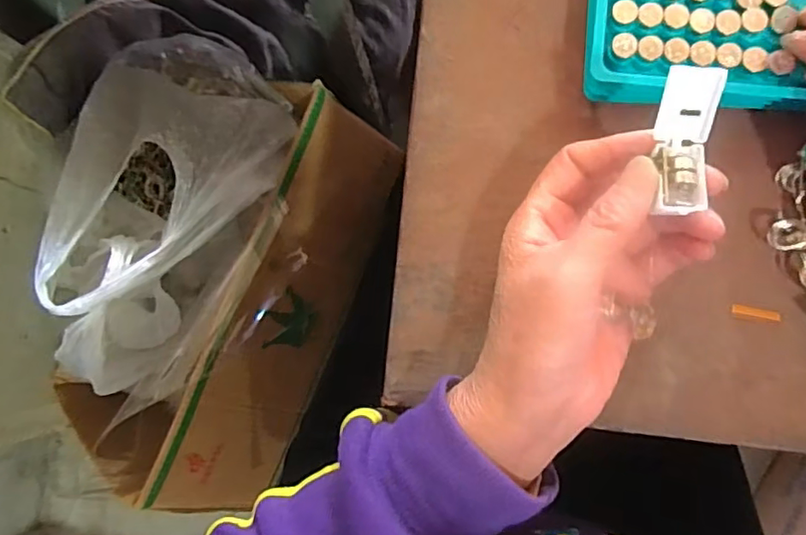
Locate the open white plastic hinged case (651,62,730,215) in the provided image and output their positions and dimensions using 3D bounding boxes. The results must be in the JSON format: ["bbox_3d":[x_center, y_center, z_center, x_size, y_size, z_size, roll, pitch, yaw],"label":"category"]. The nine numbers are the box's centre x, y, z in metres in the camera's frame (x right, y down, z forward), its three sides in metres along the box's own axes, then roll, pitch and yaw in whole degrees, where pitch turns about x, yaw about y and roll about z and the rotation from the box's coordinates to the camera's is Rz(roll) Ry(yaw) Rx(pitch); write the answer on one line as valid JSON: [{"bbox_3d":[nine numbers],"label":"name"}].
[{"bbox_3d":[0.106,-0.048,0.215,0.020,0.010,0.051,3,102,5],"label":"open white plastic hinged case"}]

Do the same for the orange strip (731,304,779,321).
[{"bbox_3d":[0.166,0.021,0.269,0.022,0.004,0.004,11,86,5],"label":"orange strip"}]

